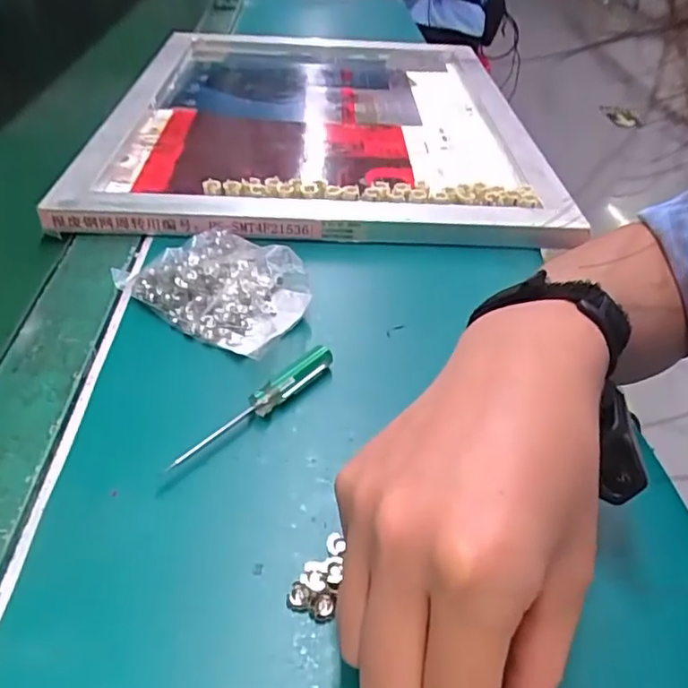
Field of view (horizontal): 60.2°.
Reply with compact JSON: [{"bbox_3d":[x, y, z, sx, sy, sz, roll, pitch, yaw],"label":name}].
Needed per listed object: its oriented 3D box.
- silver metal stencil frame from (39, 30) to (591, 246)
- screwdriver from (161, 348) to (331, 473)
[{"bbox_3d":[-0.018,-0.248,0.640,0.409,0.035,0.490,2,40,-3],"label":"silver metal stencil frame"},{"bbox_3d":[-0.046,0.032,0.316,0.012,0.014,0.109,30,47,27],"label":"screwdriver"}]

